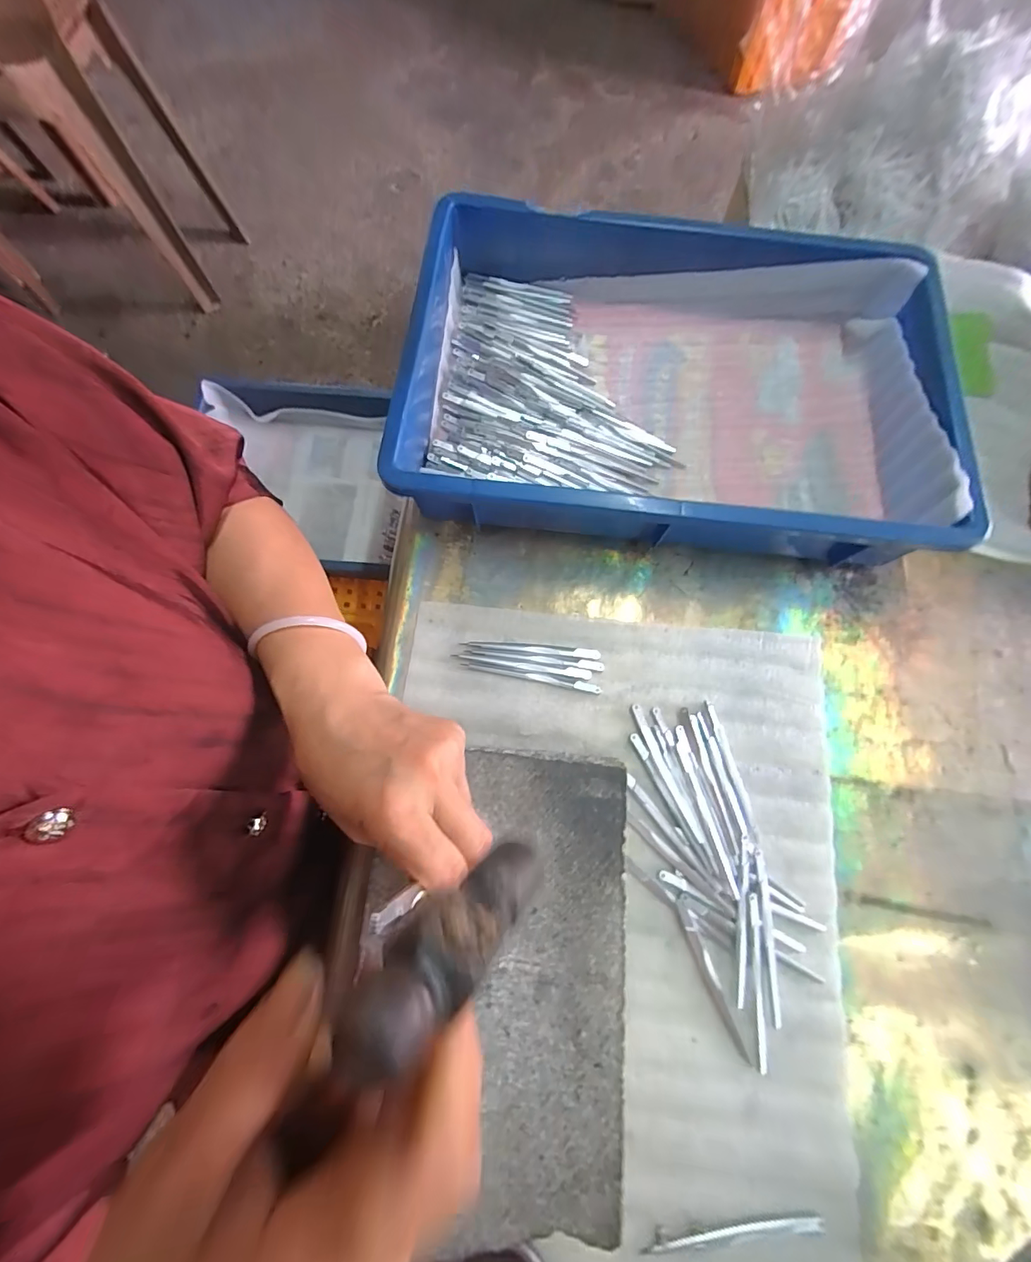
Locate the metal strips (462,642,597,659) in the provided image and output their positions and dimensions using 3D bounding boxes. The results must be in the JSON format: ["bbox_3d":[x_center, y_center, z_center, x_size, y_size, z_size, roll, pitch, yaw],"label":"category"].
[{"bbox_3d":[0.013,0.014,0.371,0.108,0.004,0.008,5,74,0],"label":"metal strips"}]

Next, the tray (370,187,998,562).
[{"bbox_3d":[0.134,-0.206,0.396,0.448,0.076,0.290,7,74,0],"label":"tray"}]

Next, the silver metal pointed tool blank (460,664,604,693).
[{"bbox_3d":[0.013,0.035,0.364,0.108,0.004,0.007,12,74,1],"label":"silver metal pointed tool blank"}]

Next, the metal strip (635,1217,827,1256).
[{"bbox_3d":[0.127,0.352,0.272,0.108,0.004,0.008,-4,74,-3],"label":"metal strip"}]

